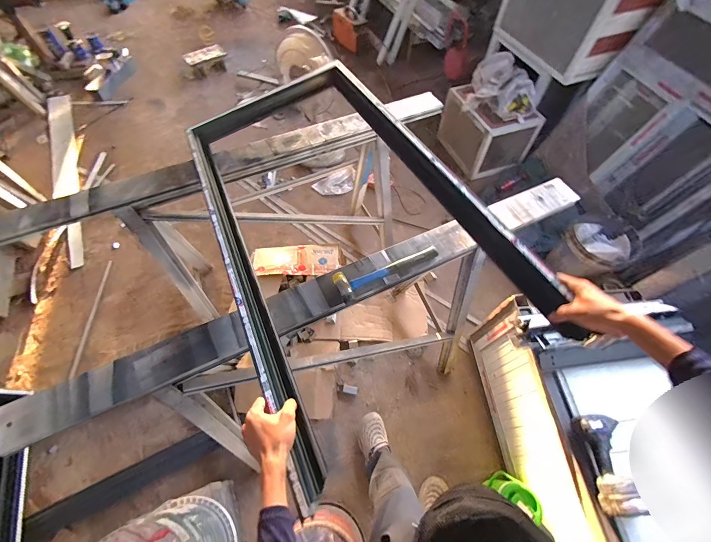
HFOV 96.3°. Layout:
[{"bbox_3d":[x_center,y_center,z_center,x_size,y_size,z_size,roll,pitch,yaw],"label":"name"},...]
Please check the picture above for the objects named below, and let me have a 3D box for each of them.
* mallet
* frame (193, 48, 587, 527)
[{"bbox_3d":[0.092,-0.006,0.864,0.307,0.032,0.088,-23,62,-14],"label":"mallet"},{"bbox_3d":[-0.074,-0.198,0.834,0.592,0.073,1.169,-27,59,-4],"label":"frame"}]

